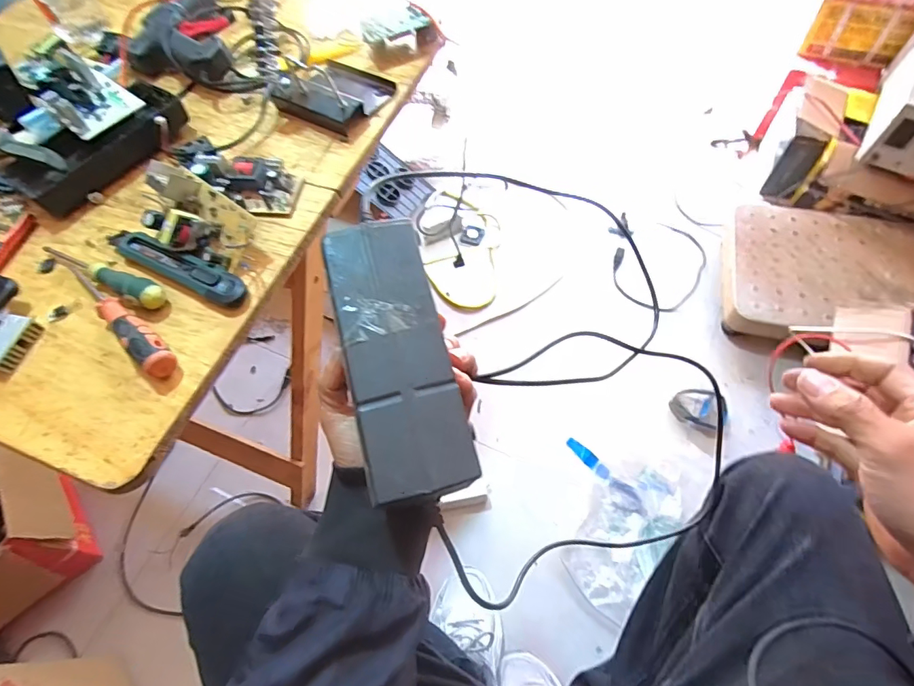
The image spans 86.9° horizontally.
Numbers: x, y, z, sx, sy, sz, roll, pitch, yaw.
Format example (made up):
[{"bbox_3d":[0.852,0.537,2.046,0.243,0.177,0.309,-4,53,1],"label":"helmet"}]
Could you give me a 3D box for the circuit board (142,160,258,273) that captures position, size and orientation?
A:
[{"bbox_3d":[-0.250,-0.119,0.453,0.123,0.045,0.069,33,68,20],"label":"circuit board"}]

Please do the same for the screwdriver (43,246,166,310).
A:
[{"bbox_3d":[-0.331,-0.067,0.448,0.151,0.022,0.021,24,65,16],"label":"screwdriver"}]

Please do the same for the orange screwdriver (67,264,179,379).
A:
[{"bbox_3d":[-0.301,-0.026,0.421,0.172,0.028,0.025,34,68,20],"label":"orange screwdriver"}]

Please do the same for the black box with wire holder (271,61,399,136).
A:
[{"bbox_3d":[-0.142,-0.298,0.563,0.111,0.033,0.111,26,66,17],"label":"black box with wire holder"}]

